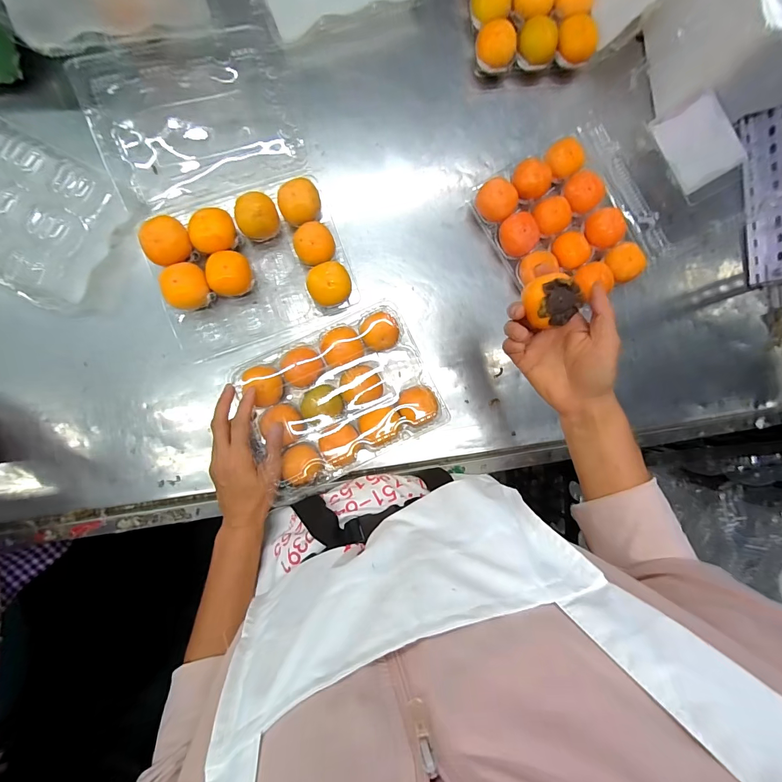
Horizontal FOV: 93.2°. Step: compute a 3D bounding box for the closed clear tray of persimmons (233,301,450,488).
[{"bbox_3d":[-0.057,-0.001,0.440,0.205,0.070,0.171,-27,94,-4],"label":"closed clear tray of persimmons"}]

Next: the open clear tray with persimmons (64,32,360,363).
[{"bbox_3d":[-0.204,-0.245,0.455,0.228,0.052,0.358,-19,93,-5],"label":"open clear tray with persimmons"}]

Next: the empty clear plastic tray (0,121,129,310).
[{"bbox_3d":[-0.464,-0.221,0.430,0.251,0.051,0.173,25,89,-5],"label":"empty clear plastic tray"}]

